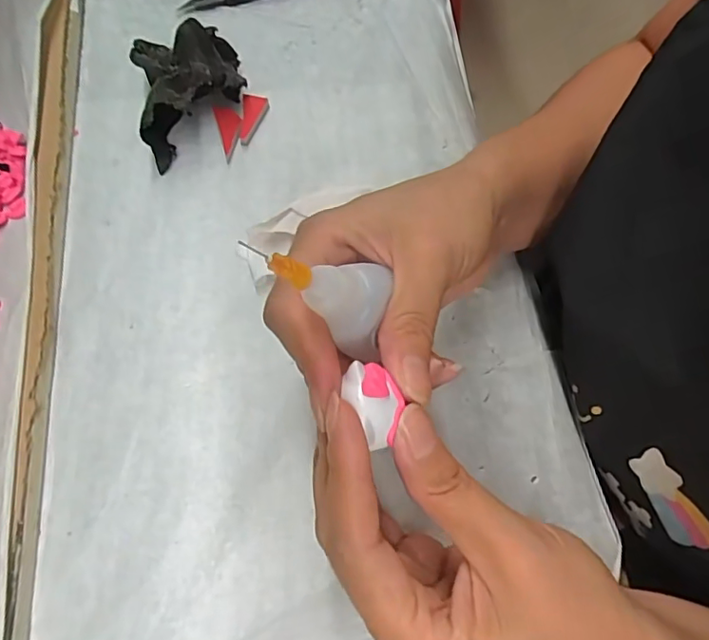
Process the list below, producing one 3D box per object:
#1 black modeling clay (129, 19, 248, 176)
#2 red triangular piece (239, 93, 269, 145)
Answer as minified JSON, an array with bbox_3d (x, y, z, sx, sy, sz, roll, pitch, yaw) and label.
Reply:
[{"bbox_3d":[-0.096,-0.139,0.316,0.058,0.037,0.090,-12,66,-3],"label":"black modeling clay"},{"bbox_3d":[-0.060,-0.119,0.321,0.015,0.005,0.033,2,66,3],"label":"red triangular piece"}]

